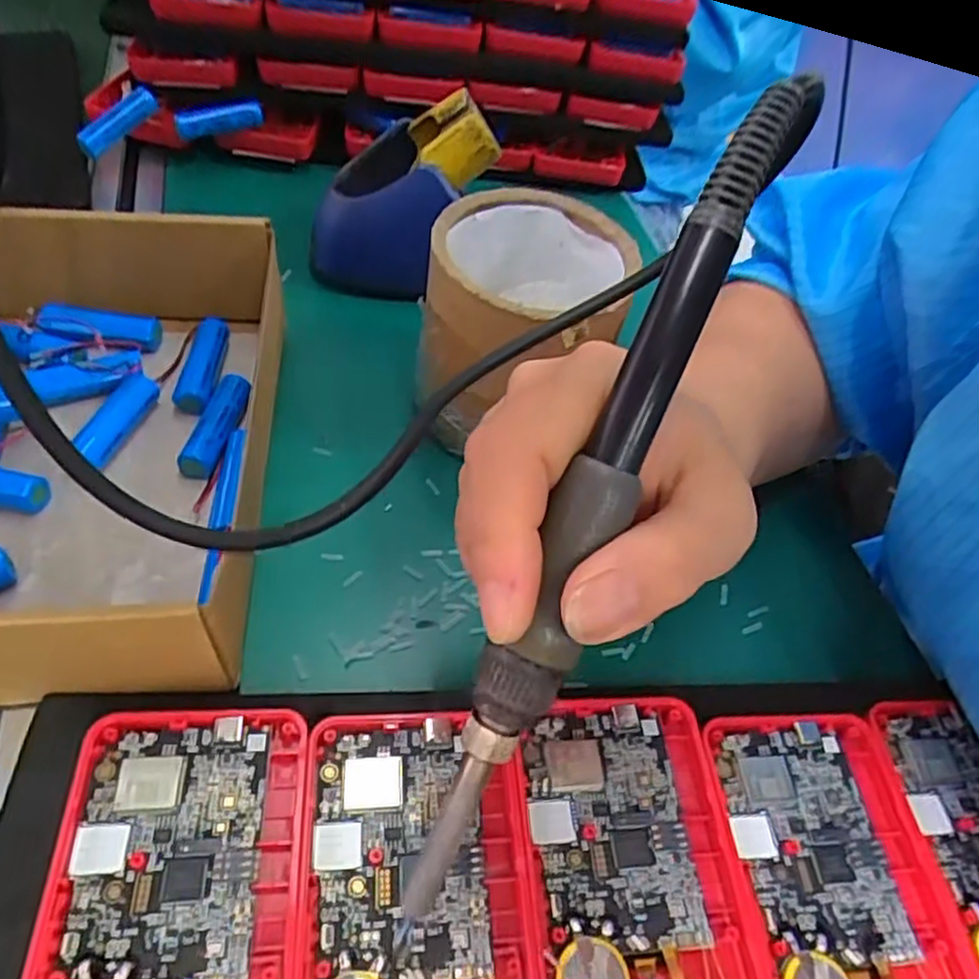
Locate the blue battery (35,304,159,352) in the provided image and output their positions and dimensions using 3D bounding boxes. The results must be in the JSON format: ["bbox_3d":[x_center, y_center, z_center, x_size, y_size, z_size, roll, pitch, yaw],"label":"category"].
[{"bbox_3d":[-0.180,-0.071,0.333,0.055,0.019,0.018,8,50,-3],"label":"blue battery"}]

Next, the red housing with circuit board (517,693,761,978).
[{"bbox_3d":[0.043,0.117,0.205,0.060,0.009,0.119,2,51,-8],"label":"red housing with circuit board"}]

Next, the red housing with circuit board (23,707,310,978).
[{"bbox_3d":[-0.080,0.115,0.181,0.062,0.012,0.119,1,51,-9],"label":"red housing with circuit board"}]

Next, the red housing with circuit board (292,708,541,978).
[{"bbox_3d":[-0.019,0.119,0.191,0.062,0.010,0.119,1,51,-8],"label":"red housing with circuit board"}]

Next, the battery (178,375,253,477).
[{"bbox_3d":[-0.113,-0.026,0.304,0.015,0.018,0.048,12,50,1],"label":"battery"}]

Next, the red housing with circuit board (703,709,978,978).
[{"bbox_3d":[0.106,0.125,0.212,0.064,0.012,0.119,3,50,-7],"label":"red housing with circuit board"}]

